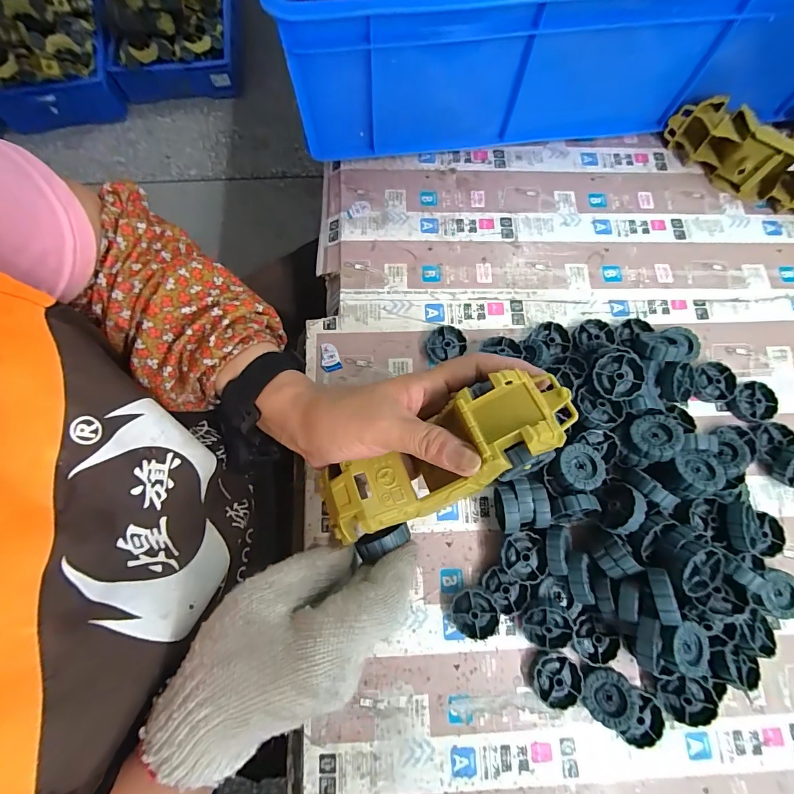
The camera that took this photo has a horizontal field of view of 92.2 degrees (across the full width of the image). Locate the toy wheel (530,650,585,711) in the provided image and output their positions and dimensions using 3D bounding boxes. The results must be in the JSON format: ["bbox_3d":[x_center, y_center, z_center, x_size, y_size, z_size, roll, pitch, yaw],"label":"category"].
[{"bbox_3d":[0.128,0.227,0.309,0.038,0.012,0.037,0,76,-2],"label":"toy wheel"}]

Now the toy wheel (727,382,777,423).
[{"bbox_3d":[0.338,0.005,0.363,0.040,0.011,0.037,0,76,-2],"label":"toy wheel"}]

